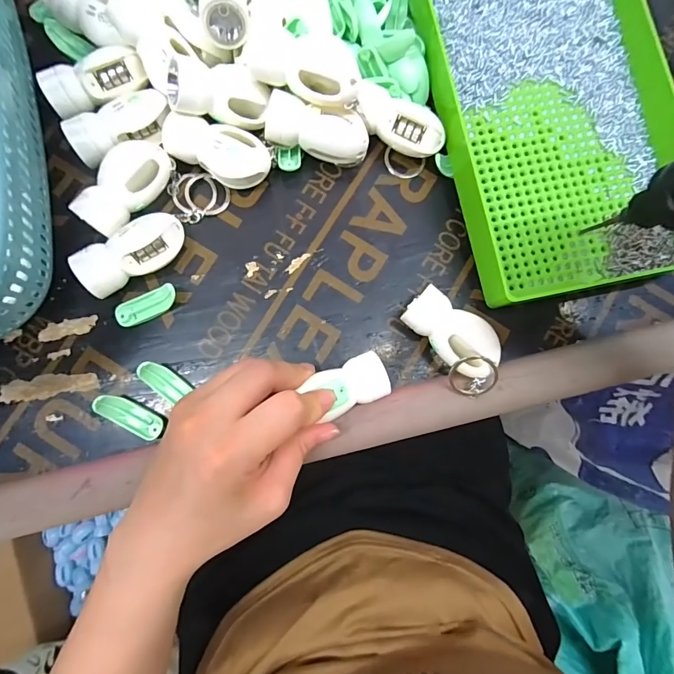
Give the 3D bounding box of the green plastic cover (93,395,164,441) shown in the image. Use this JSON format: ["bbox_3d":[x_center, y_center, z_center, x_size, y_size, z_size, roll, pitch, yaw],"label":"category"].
[{"bbox_3d":[-0.131,0.049,0.250,0.042,0.007,0.014,40,81,-27],"label":"green plastic cover"}]

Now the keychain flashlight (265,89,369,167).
[{"bbox_3d":[-0.013,-0.135,0.262,0.066,0.021,0.027,12,82,-14],"label":"keychain flashlight"}]

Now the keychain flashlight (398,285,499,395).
[{"bbox_3d":[0.077,0.001,0.259,0.040,0.027,0.072,-36,86,-7],"label":"keychain flashlight"}]

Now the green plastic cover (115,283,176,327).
[{"bbox_3d":[-0.122,-0.021,0.257,0.041,0.013,0.016,-25,85,-6],"label":"green plastic cover"}]

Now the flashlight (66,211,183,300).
[{"bbox_3d":[-0.128,-0.053,0.250,0.066,0.022,0.028,-35,86,-7],"label":"flashlight"}]

